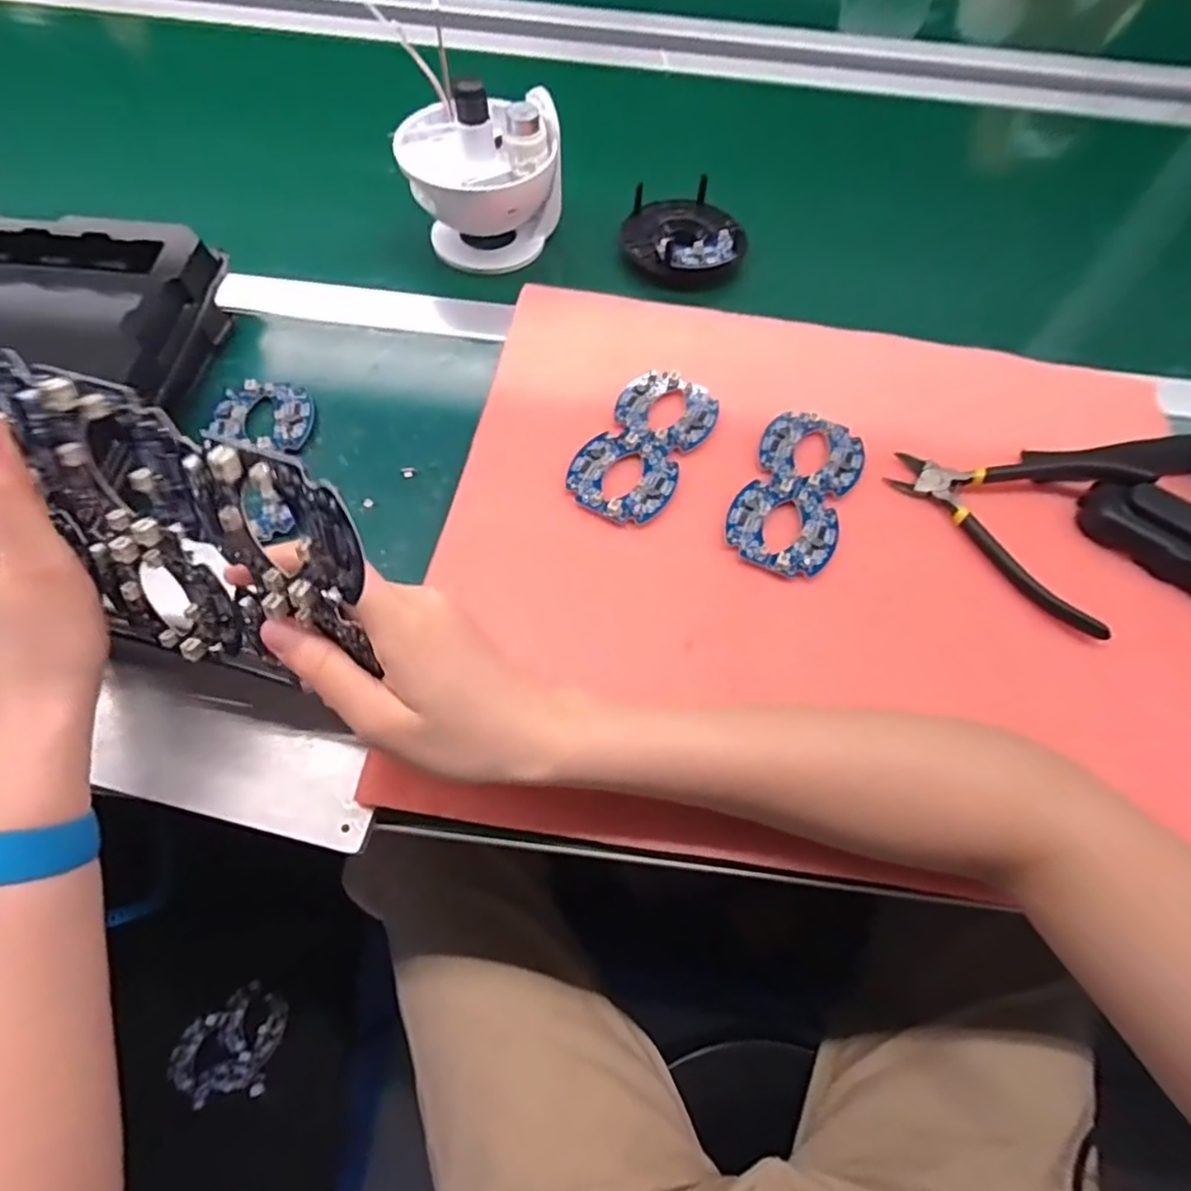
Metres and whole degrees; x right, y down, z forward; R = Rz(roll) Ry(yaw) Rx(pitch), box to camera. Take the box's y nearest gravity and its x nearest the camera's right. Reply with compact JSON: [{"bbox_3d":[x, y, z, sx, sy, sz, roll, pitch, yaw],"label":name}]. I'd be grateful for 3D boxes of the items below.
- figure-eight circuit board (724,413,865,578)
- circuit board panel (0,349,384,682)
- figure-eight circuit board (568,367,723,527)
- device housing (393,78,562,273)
[{"bbox_3d":[0.130,-0.069,0.410,0.066,0.005,0.128,22,63,9],"label":"figure-eight circuit board"},{"bbox_3d":[-0.178,-0.023,0.250,0.201,0.124,0.015,20,42,11],"label":"circuit board panel"},{"bbox_3d":[0.034,-0.103,0.422,0.067,0.006,0.130,26,65,11],"label":"figure-eight circuit board"},{"bbox_3d":[-0.088,-0.328,0.497,0.120,0.110,0.096,-3,63,-3],"label":"device housing"}]

